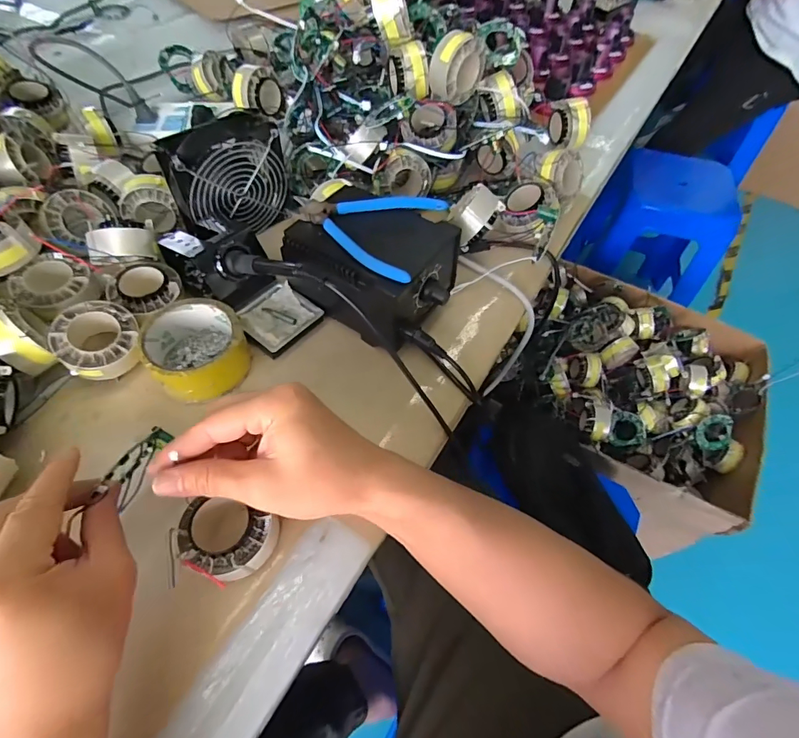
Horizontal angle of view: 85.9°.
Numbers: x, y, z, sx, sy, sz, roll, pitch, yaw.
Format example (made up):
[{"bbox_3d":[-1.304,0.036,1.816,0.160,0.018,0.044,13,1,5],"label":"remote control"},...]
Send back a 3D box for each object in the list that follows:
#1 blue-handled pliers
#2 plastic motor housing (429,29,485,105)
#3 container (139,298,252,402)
[{"bbox_3d":[-0.032,-0.135,0.402,0.125,0.009,0.109,18,59,11],"label":"blue-handled pliers"},{"bbox_3d":[0.066,-0.348,0.496,0.063,0.065,0.029,-30,64,-19],"label":"plastic motor housing"},{"bbox_3d":[-0.186,-0.018,0.401,0.082,0.052,0.088,1,58,-2],"label":"container"}]

